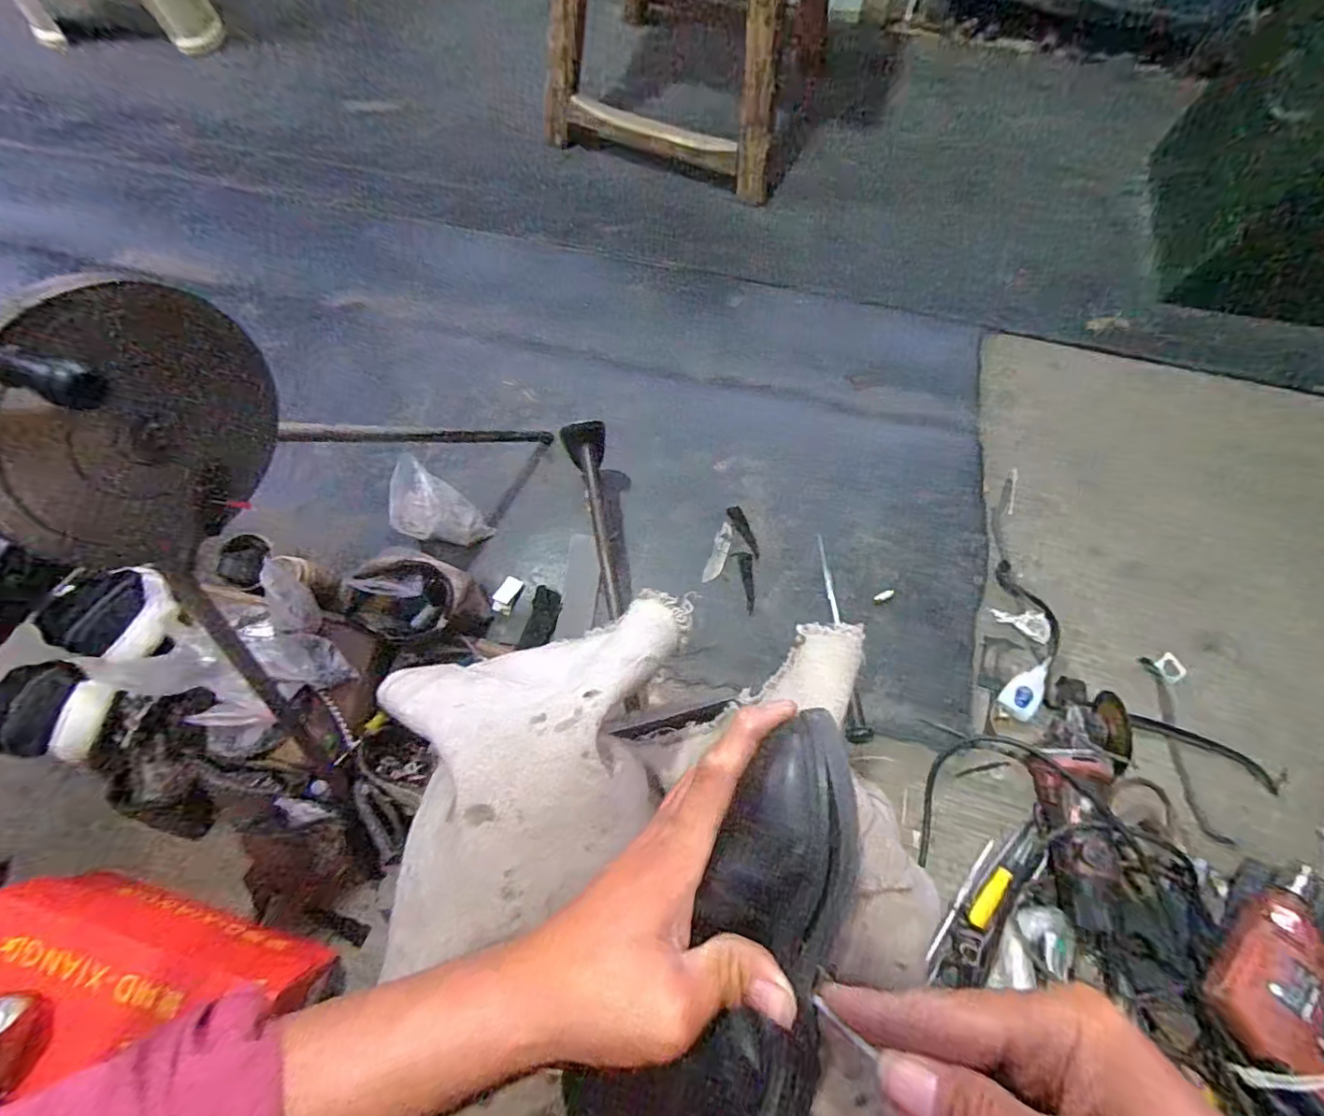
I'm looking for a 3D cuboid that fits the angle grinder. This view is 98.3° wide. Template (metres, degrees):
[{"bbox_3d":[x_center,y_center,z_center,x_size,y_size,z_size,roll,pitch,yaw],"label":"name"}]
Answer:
[{"bbox_3d":[0.492,0.280,0.678,0.098,0.074,0.277,15,76,4],"label":"angle grinder"}]

